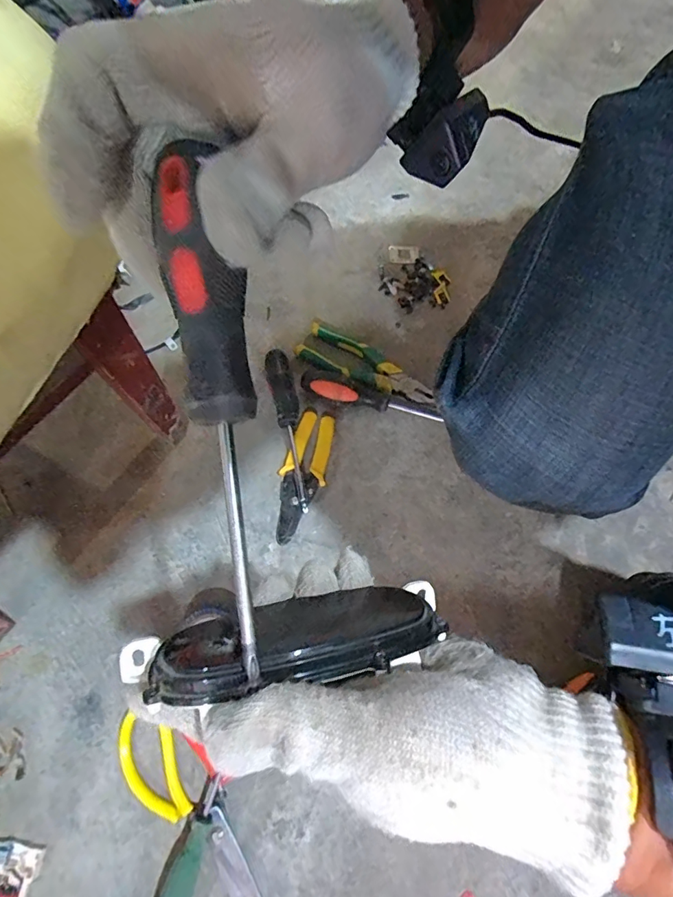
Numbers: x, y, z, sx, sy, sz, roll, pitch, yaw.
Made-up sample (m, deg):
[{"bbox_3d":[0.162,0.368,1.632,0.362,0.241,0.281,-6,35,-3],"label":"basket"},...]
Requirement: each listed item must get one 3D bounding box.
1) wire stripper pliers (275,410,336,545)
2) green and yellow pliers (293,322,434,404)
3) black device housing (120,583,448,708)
[{"bbox_3d":[-0.038,0.029,0.550,0.051,0.011,0.162,8,64,3],"label":"wire stripper pliers"},{"bbox_3d":[0.041,-0.108,0.612,0.184,0.016,0.065,25,66,10],"label":"green and yellow pliers"},{"bbox_3d":[-0.022,0.085,0.210,0.142,0.040,0.035,-7,68,-12],"label":"black device housing"}]

